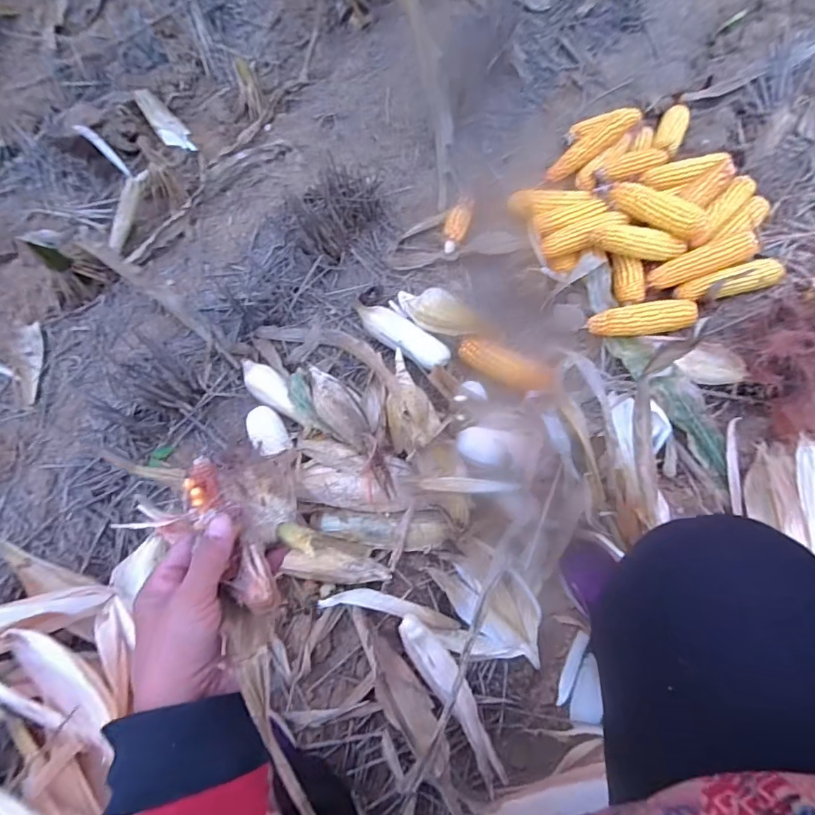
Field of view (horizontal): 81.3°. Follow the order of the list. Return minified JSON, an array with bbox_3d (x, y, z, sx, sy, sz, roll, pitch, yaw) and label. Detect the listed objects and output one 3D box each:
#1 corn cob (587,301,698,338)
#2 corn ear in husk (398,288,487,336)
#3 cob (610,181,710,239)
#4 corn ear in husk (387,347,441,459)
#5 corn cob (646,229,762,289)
[{"bbox_3d":[0.419,-0.157,0.841,0.189,0.042,0.052,-5,72,0],"label":"corn cob"},{"bbox_3d":[0.051,-0.170,0.832,0.185,0.063,0.053,25,74,26],"label":"corn ear in husk"},{"bbox_3d":[0.450,-0.359,0.856,0.174,0.048,0.042,34,76,12],"label":"cob"},{"bbox_3d":[0.004,-0.001,0.739,0.074,0.085,0.242,-10,33,-2],"label":"corn ear in husk"},{"bbox_3d":[0.542,-0.267,0.862,0.202,0.046,0.055,-19,72,10],"label":"corn cob"}]

